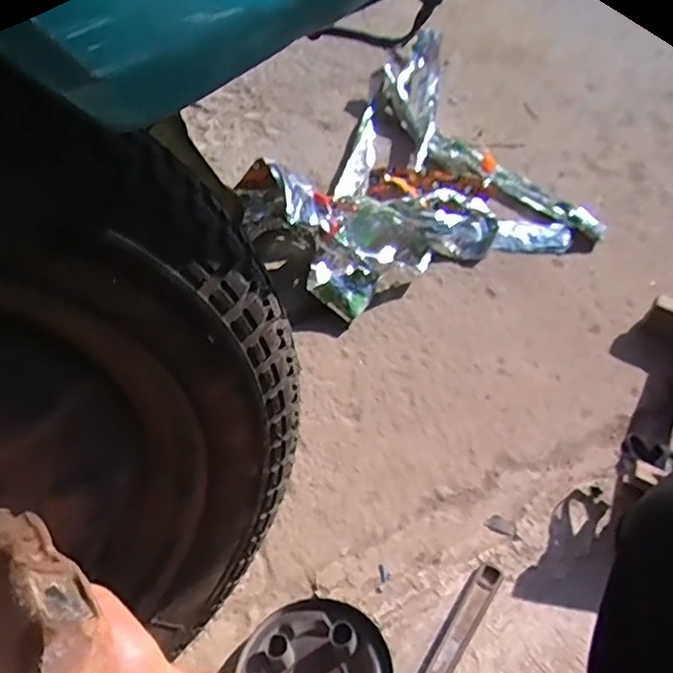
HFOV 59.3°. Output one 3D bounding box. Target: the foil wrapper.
[{"bbox_3d":[0.091,-0.327,1.078,0.565,0.106,0.562,-23,62,-19],"label":"foil wrapper"}]

